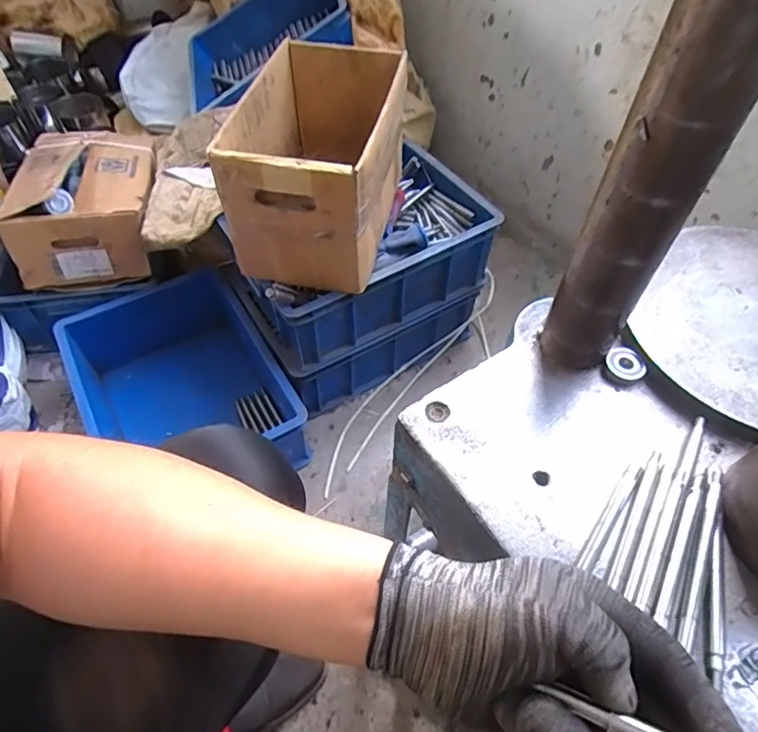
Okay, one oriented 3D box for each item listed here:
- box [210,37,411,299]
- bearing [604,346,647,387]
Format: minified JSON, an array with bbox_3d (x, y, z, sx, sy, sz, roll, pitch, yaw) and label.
[{"bbox_3d":[-0.077,-0.298,0.781,0.194,0.196,0.309,11,54,7],"label":"box"},{"bbox_3d":[0.226,0.001,0.491,0.030,0.016,0.033,-8,54,-7],"label":"bearing"}]

